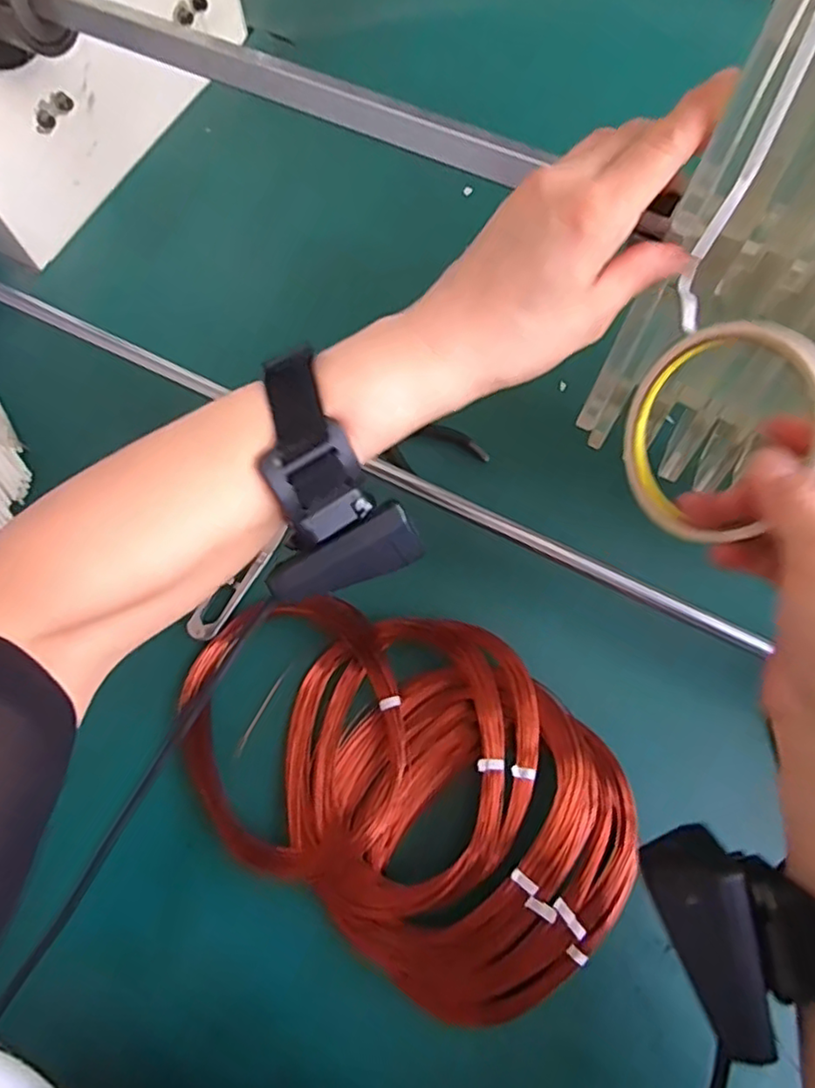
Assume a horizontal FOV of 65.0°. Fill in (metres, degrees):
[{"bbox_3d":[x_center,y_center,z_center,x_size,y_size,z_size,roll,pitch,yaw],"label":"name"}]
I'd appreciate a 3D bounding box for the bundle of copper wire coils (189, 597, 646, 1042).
[{"bbox_3d":[-0.004,0.123,0.353,0.258,0.024,0.169,32,74,12],"label":"bundle of copper wire coils"}]

